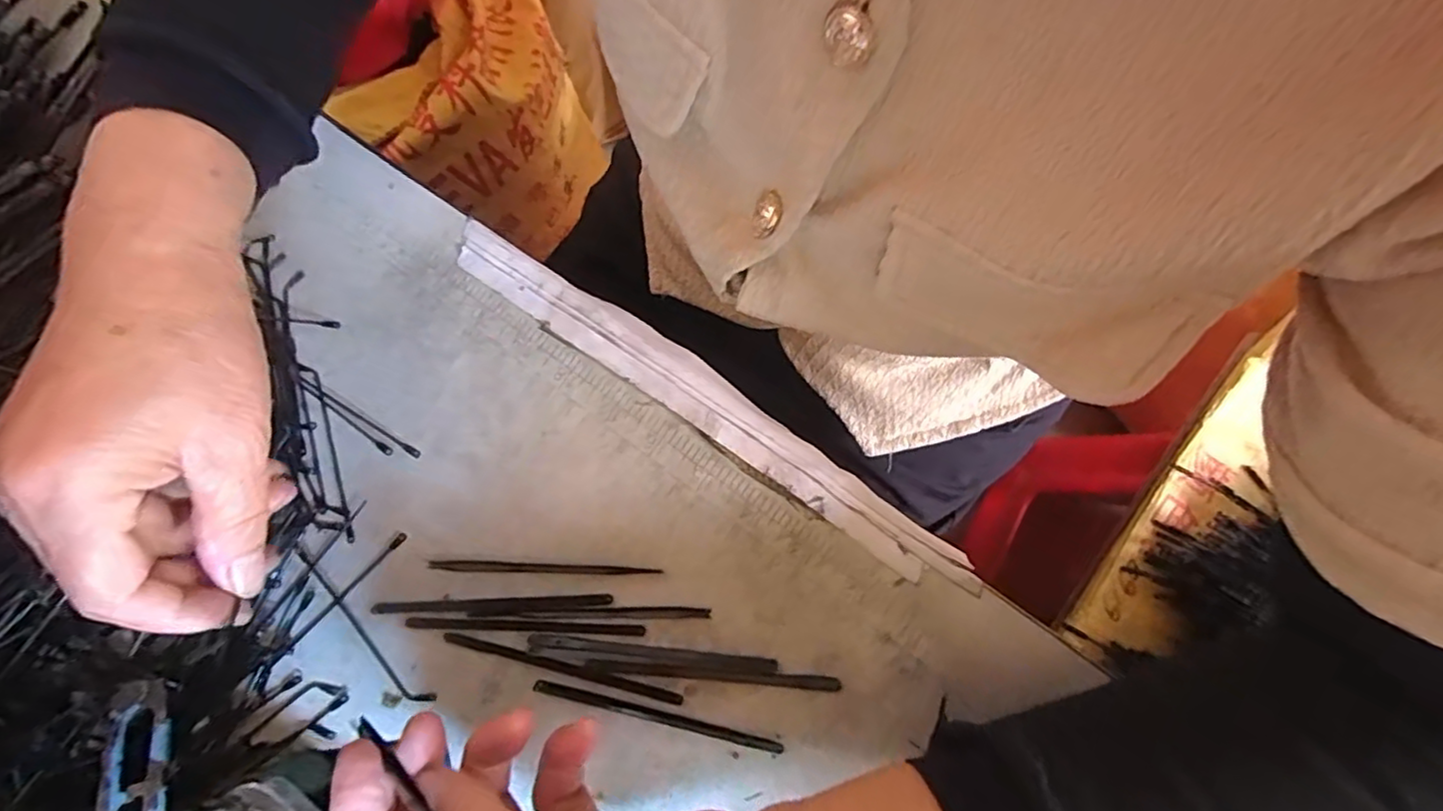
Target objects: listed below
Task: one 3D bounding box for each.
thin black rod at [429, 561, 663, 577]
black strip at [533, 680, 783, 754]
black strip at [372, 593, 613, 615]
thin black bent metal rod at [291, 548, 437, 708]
[{"bbox_3d":[-0.074,0.068,0.260,0.096,0.009,0.005,0,79,5],"label":"thin black rod"},{"bbox_3d":[-0.026,0.122,0.244,0.097,0.006,0.006,12,80,7],"label":"black strip"},{"bbox_3d":[-0.094,0.082,0.257,0.097,0.009,0.006,-4,78,4],"label":"black strip"},{"bbox_3d":[-0.150,0.092,0.260,0.086,0.004,0.008,42,85,11],"label":"thin black bent metal rod"}]

